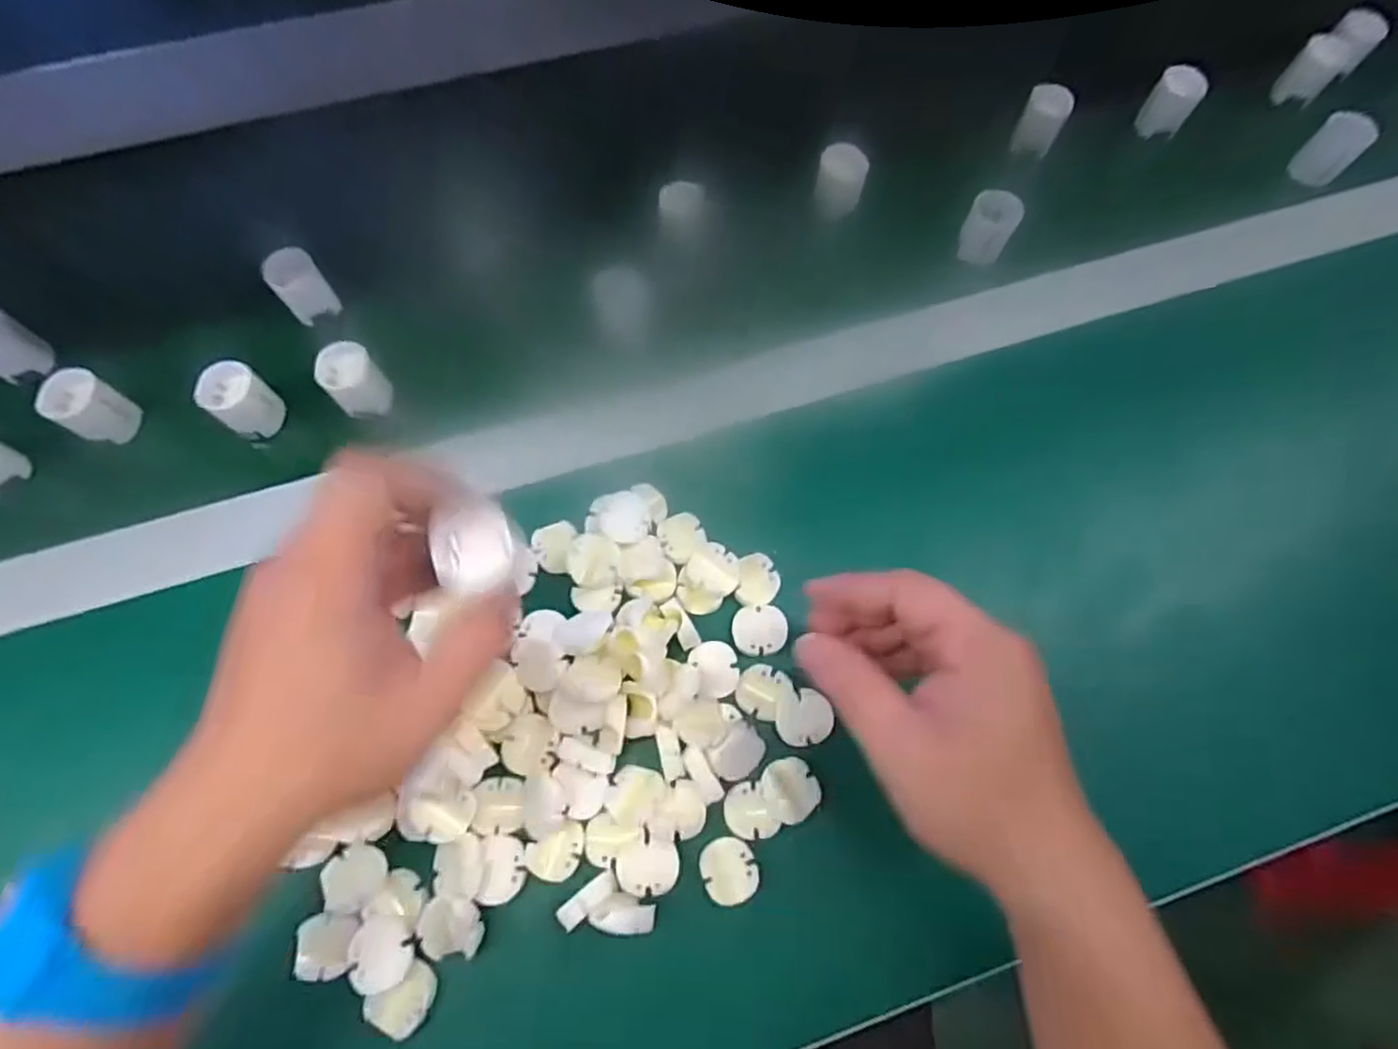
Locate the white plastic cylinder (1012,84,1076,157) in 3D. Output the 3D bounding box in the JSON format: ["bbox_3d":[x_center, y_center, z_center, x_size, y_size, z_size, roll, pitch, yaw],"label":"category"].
[{"bbox_3d":[0.237,-0.280,0.469,0.026,0.033,0.032,19,71,4],"label":"white plastic cylinder"}]

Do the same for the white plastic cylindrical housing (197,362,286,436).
[{"bbox_3d":[-0.259,-0.070,0.387,0.030,0.037,0.030,1,70,-2],"label":"white plastic cylindrical housing"}]

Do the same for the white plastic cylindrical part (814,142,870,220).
[{"bbox_3d":[0.093,-0.225,0.446,0.030,0.031,0.030,1,70,-2],"label":"white plastic cylindrical part"}]

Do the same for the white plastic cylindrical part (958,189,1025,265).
[{"bbox_3d":[0.185,-0.189,0.434,0.029,0.037,0.025,23,71,6],"label":"white plastic cylindrical part"}]

